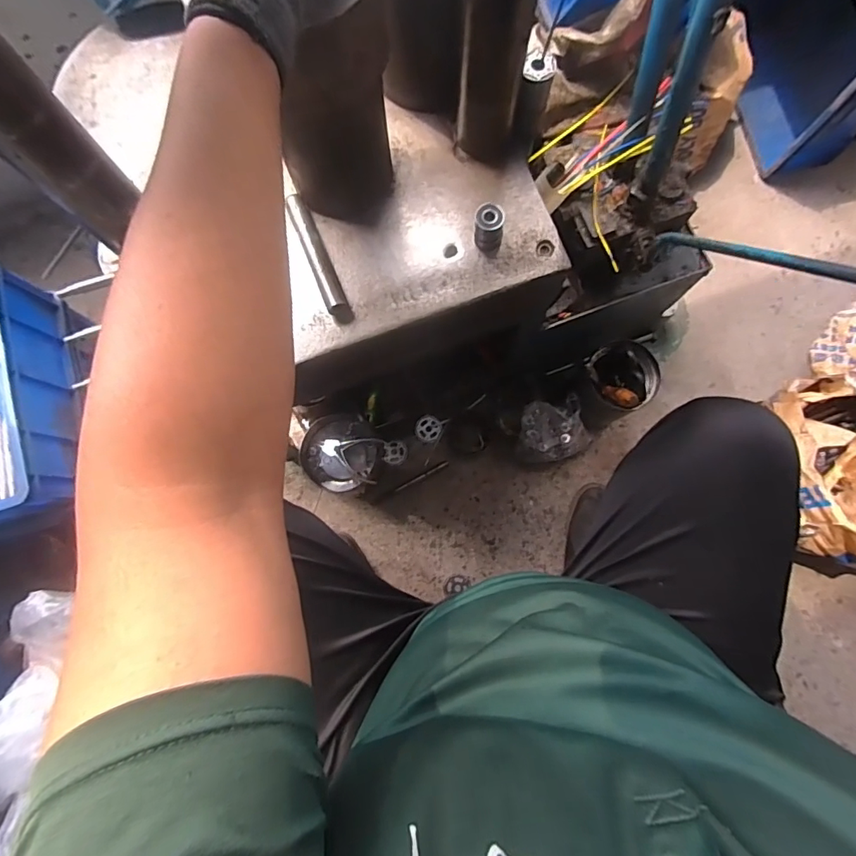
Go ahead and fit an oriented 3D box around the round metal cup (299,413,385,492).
[{"bbox_3d":[-0.141,0.039,0.783,0.133,0.047,0.129,29,80,6],"label":"round metal cup"}]

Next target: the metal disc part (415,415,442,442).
[{"bbox_3d":[0.001,0.002,0.922,0.049,0.005,0.051,-9,79,-1],"label":"metal disc part"}]

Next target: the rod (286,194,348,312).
[{"bbox_3d":[-0.120,-0.187,0.513,0.022,0.020,0.133,-23,79,-4],"label":"rod"}]

